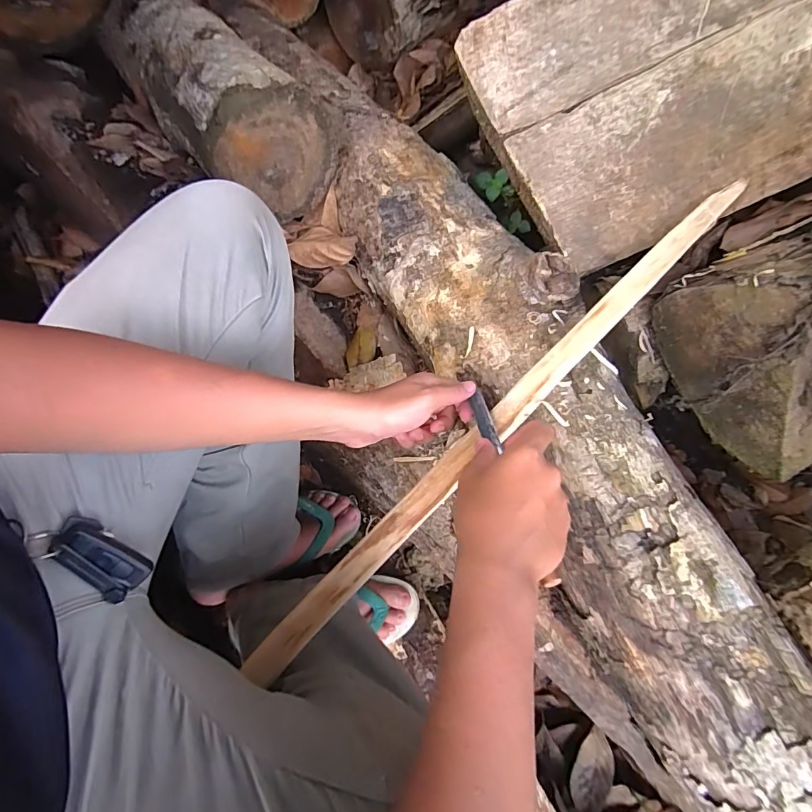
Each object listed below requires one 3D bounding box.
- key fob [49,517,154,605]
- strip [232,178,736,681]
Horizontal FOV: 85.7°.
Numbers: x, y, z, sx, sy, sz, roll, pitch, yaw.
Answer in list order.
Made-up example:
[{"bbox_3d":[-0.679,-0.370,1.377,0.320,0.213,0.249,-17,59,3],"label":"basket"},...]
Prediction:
[{"bbox_3d":[-0.249,0.125,0.358,0.037,0.020,0.074,-44,112,-18],"label":"key fob"},{"bbox_3d":[0.098,0.013,0.444,0.675,0.014,0.036,-45,73,-5],"label":"strip"}]

